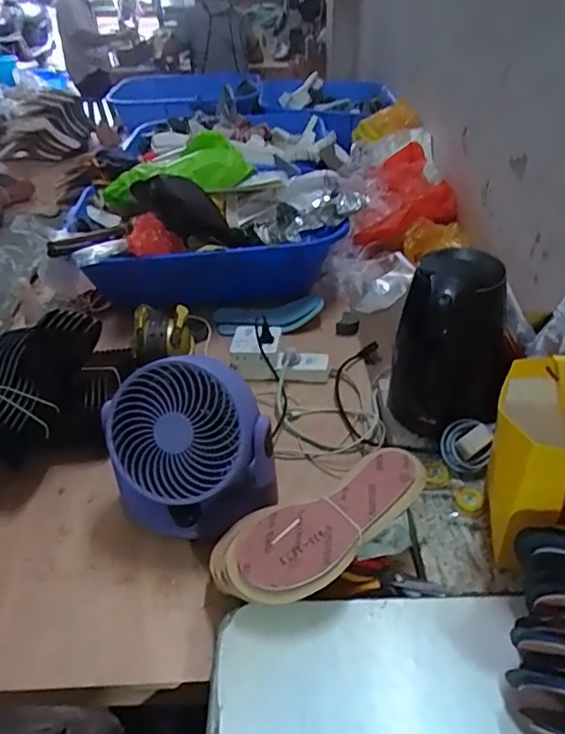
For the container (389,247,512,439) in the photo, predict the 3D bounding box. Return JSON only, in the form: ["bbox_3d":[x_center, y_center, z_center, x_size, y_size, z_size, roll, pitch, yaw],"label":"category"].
[{"bbox_3d":[0.227,-0.026,0.793,0.128,0.238,0.128,-4,35,3],"label":"container"}]

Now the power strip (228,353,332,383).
[{"bbox_3d":[-0.003,-0.003,1.019,0.171,0.044,0.052,3,35,-8],"label":"power strip"}]

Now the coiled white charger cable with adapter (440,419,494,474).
[{"bbox_3d":[0.250,0.107,0.789,0.065,0.017,0.072,12,82,19],"label":"coiled white charger cable with adapter"}]

